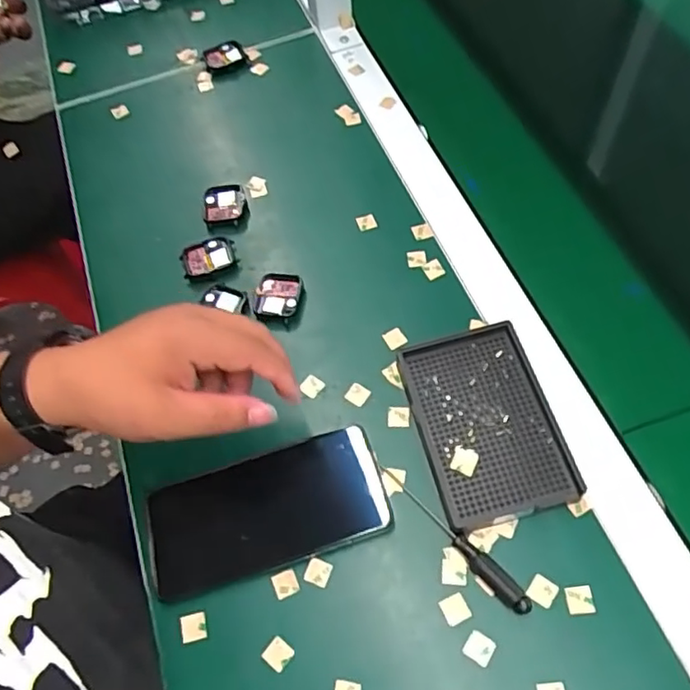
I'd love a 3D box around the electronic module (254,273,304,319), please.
[{"bbox_3d":[-0.055,-0.042,0.514,0.039,0.011,0.041,5,61,7],"label":"electronic module"}]

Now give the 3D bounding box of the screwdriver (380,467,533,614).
[{"bbox_3d":[0.071,0.126,0.405,0.013,0.013,0.126,-40,65,-17],"label":"screwdriver"}]

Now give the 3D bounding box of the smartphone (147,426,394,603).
[{"bbox_3d":[-0.054,0.113,0.421,0.163,0.014,0.077,-18,60,-6],"label":"smartphone"}]

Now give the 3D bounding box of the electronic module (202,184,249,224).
[{"bbox_3d":[-0.112,-0.129,0.567,0.040,0.012,0.044,-8,60,-1],"label":"electronic module"}]

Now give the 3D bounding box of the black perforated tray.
[{"bbox_3d":[0.100,0.055,0.438,0.092,0.024,0.135,-13,60,-3],"label":"black perforated tray"}]

